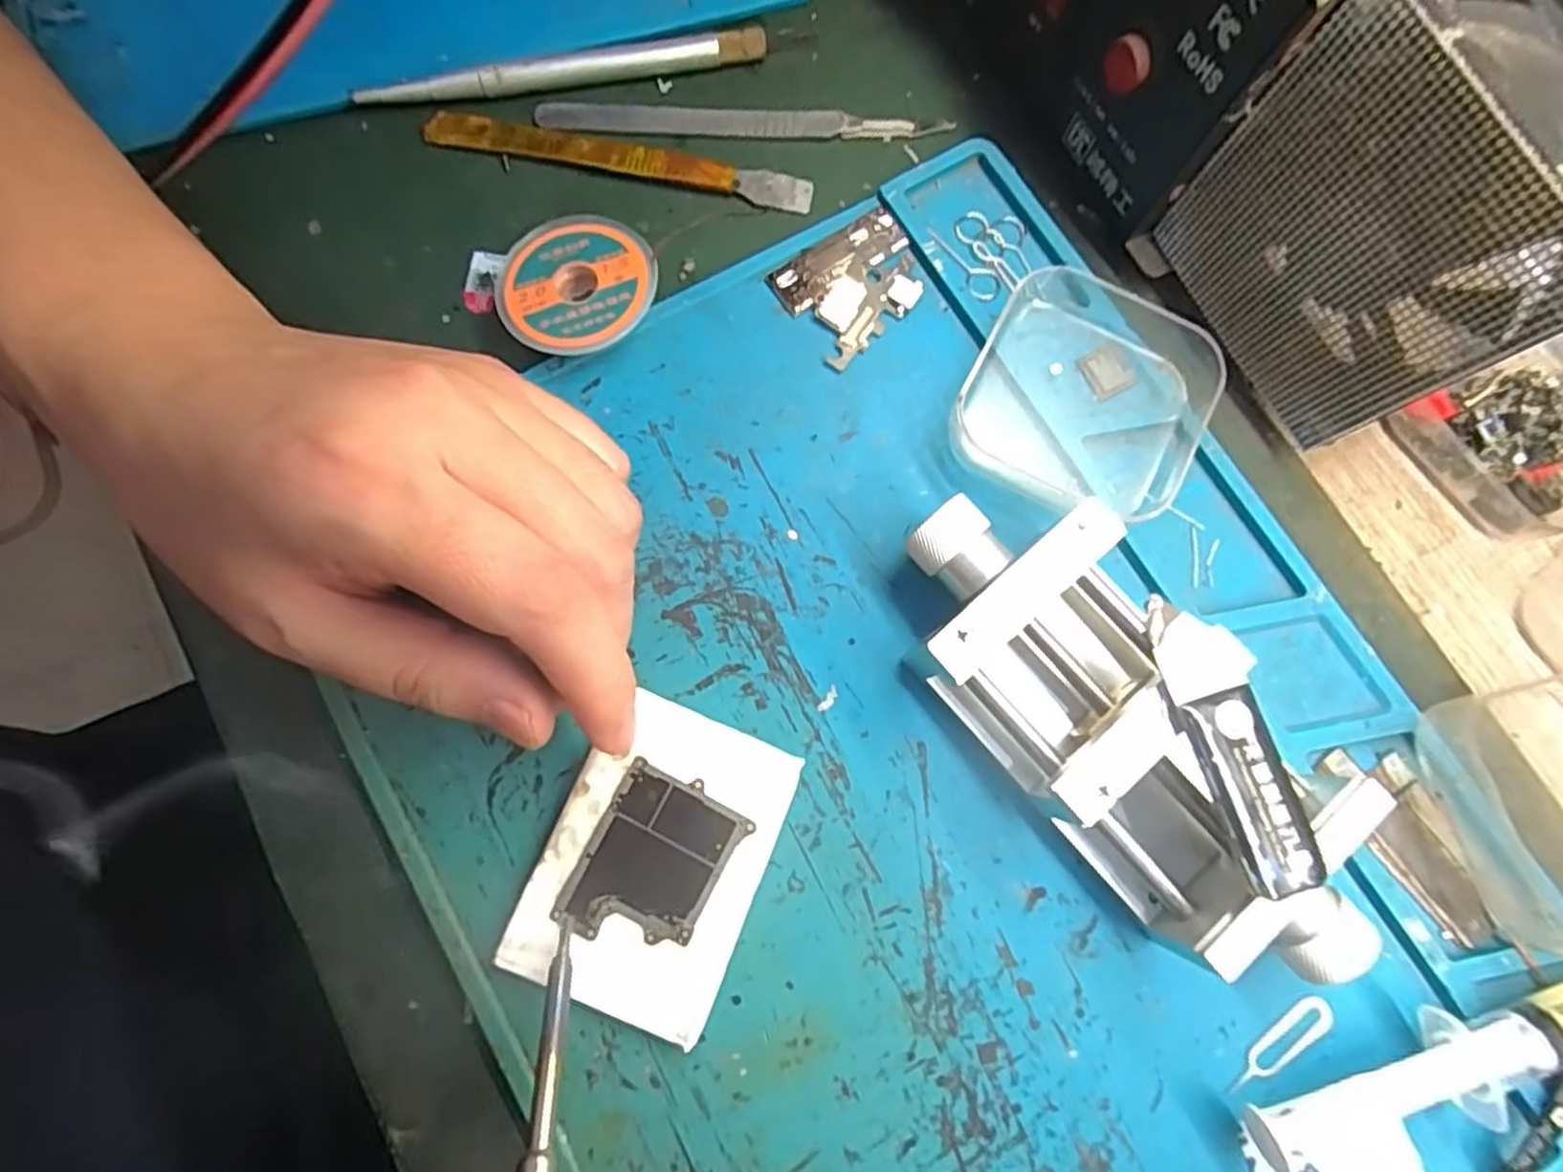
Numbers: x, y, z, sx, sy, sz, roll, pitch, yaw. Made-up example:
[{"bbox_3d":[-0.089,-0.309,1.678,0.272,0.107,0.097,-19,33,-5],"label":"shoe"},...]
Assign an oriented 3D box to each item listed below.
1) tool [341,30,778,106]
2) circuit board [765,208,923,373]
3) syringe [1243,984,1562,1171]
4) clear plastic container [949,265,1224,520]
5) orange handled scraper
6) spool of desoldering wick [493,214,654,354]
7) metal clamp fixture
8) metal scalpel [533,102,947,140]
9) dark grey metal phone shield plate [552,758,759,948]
[{"bbox_3d":[-0.067,-0.160,0.228,0.125,0.011,0.007,-12,79,-3],"label":"tool"},{"bbox_3d":[0.023,-0.090,0.220,0.042,0.004,0.035,-35,80,-8],"label":"circuit board"},{"bbox_3d":[0.177,0.107,0.177,0.131,0.015,0.021,-25,79,-6],"label":"syringe"},{"bbox_3d":[0.088,-0.056,0.207,0.064,0.018,0.070,28,79,5],"label":"clear plastic container"},{"bbox_3d":[-0.050,-0.133,0.226,0.118,0.005,0.011,10,78,2],"label":"orange handled scraper"},{"bbox_3d":[-0.058,-0.087,0.212,0.044,0.013,0.042,0,78,-1],"label":"spool of desoldering wick"},{"bbox_3d":[0.083,0.035,0.181,0.055,0.032,0.135,-39,81,-9],"label":"metal clamp fixture"},{"bbox_3d":[-0.012,-0.147,0.230,0.127,0.004,0.011,1,78,-1],"label":"metal scalpel"},{"bbox_3d":[-0.032,0.070,0.182,0.033,0.004,0.042,28,79,5],"label":"dark grey metal phone shield plate"}]

